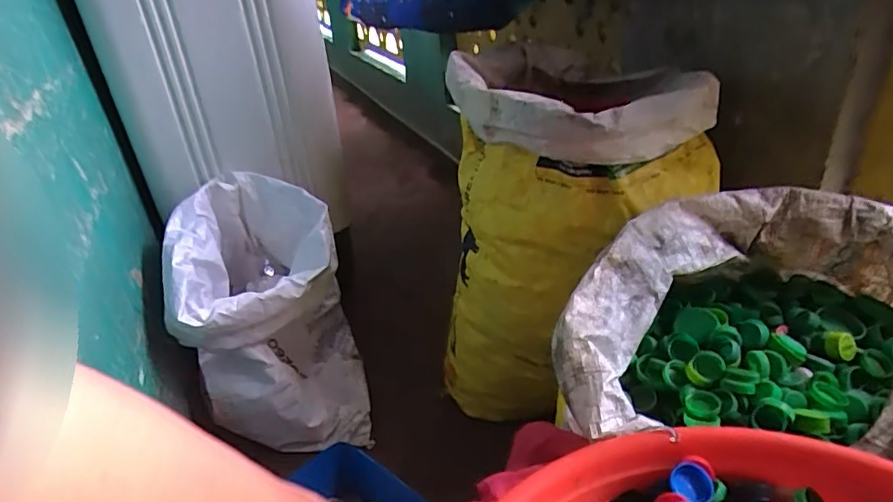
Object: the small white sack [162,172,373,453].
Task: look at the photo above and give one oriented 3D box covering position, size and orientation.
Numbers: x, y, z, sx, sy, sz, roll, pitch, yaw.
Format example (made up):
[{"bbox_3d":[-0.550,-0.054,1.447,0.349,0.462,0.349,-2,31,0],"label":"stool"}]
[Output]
[{"bbox_3d":[-0.291,0.095,0.938,0.236,0.363,0.287,-11,31,-6],"label":"small white sack"}]

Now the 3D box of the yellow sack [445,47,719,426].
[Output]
[{"bbox_3d":[0.200,-0.035,0.867,0.351,0.515,0.353,17,39,34],"label":"yellow sack"}]

